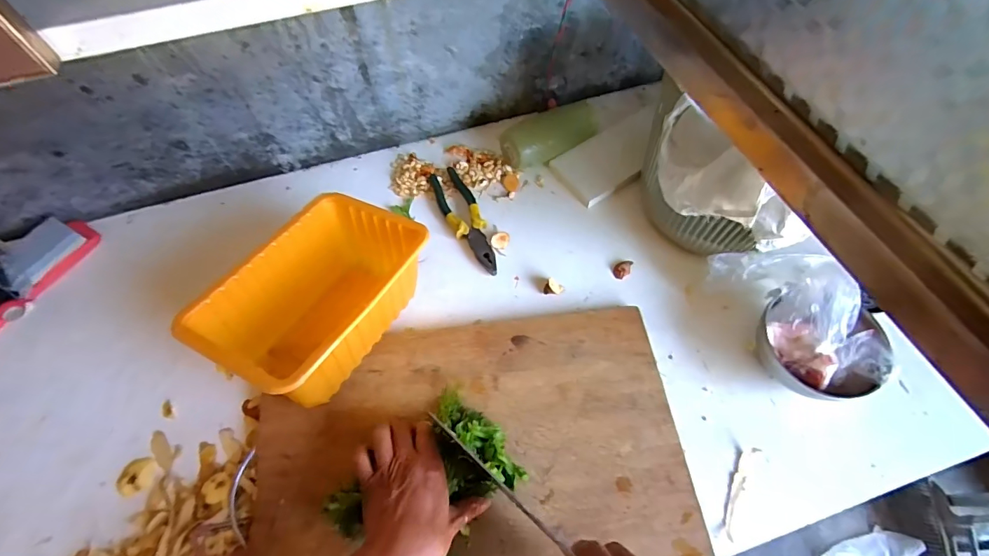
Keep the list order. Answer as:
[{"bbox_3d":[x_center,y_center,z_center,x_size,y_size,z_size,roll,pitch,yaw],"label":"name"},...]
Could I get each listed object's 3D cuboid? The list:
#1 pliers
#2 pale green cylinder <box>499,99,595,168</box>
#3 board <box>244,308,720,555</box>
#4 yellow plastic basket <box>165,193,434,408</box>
[{"bbox_3d":[-0.042,-0.087,0.686,0.052,0.020,0.191,-26,65,-12],"label":"pliers"},{"bbox_3d":[0.092,-0.227,0.734,0.159,0.060,0.062,-26,65,-12],"label":"pale green cylinder"},{"bbox_3d":[-0.021,0.207,0.516,0.496,0.032,0.327,-7,63,-3],"label":"board"},{"bbox_3d":[-0.206,0.022,0.558,0.165,0.149,0.242,24,66,13],"label":"yellow plastic basket"}]

